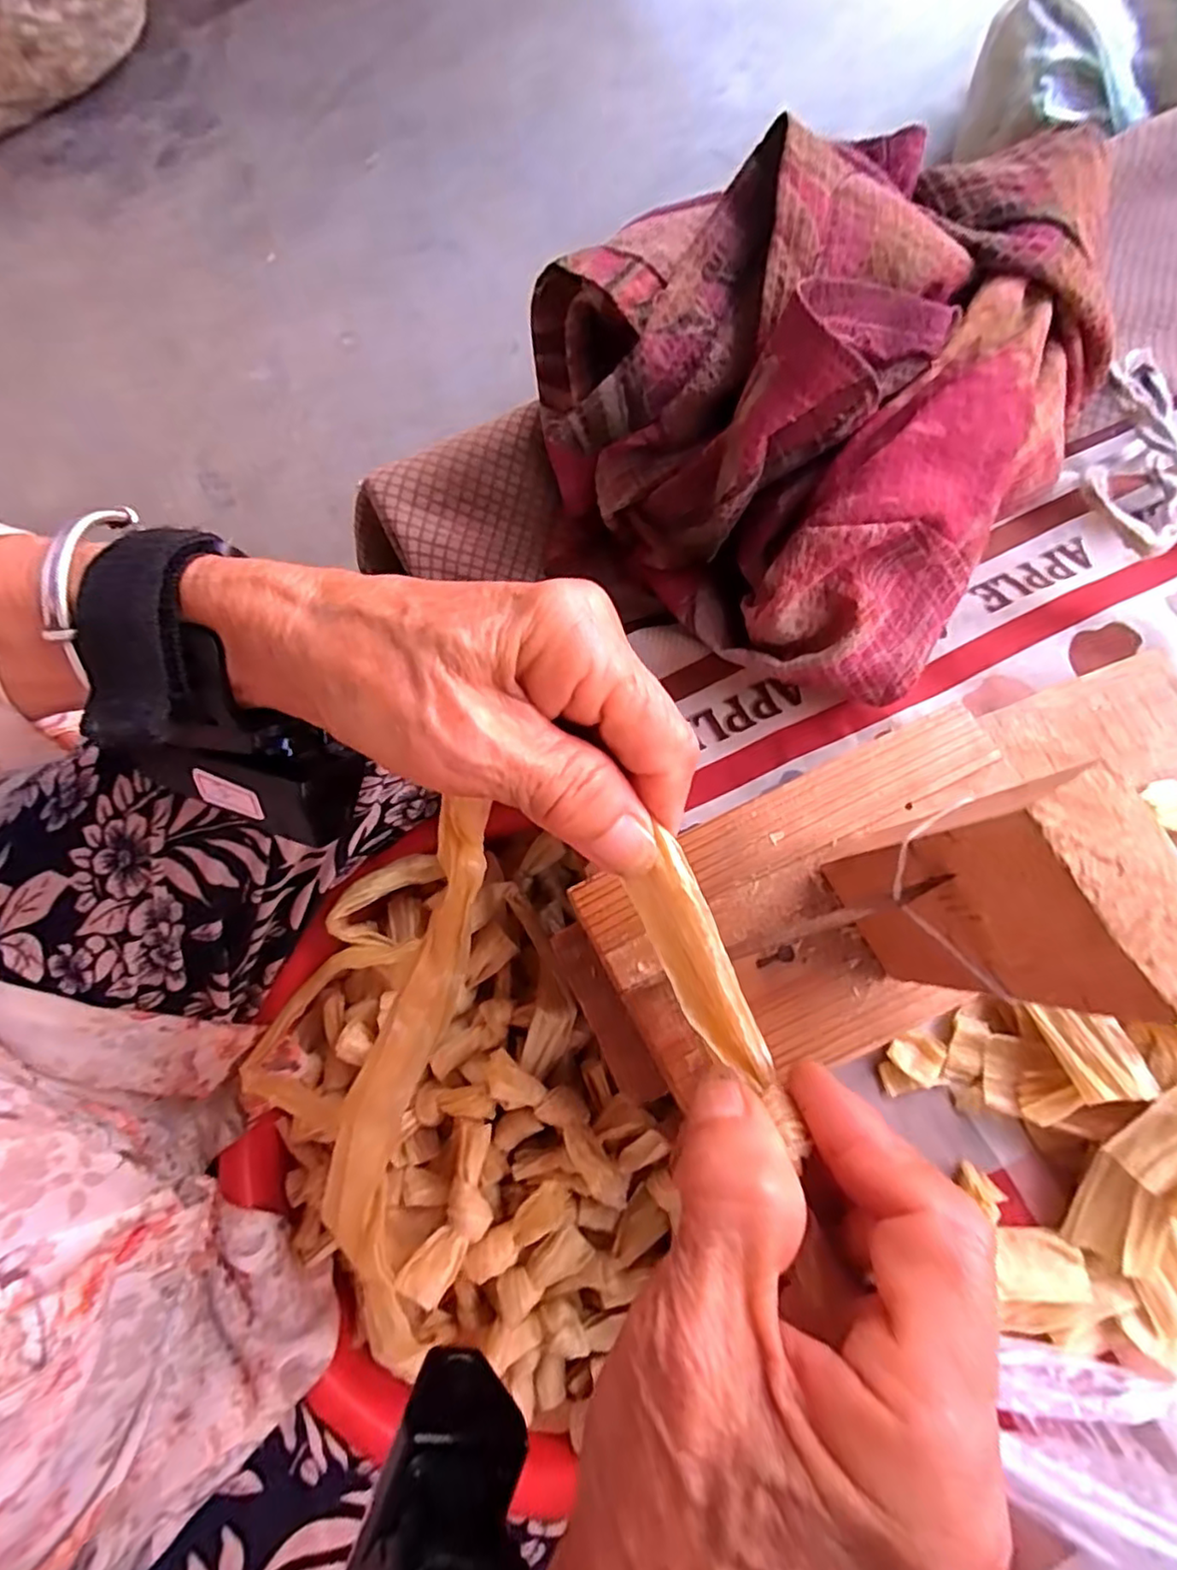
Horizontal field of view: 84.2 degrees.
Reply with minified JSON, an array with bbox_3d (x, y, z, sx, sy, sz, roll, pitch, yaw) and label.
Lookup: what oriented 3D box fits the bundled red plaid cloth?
[{"bbox_3d":[0.082,-0.148,0.243,0.183,0.100,0.183,35,80,9],"label":"bundled red plaid cloth"}]

